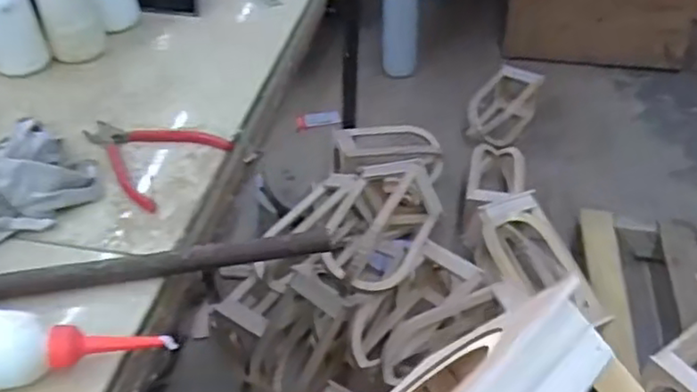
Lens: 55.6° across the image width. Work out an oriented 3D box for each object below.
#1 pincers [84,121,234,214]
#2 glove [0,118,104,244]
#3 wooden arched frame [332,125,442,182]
[{"bbox_3d":[-0.199,-0.045,0.652,0.137,0.011,0.120,24,48,25],"label":"pincers"},{"bbox_3d":[-0.294,-0.009,0.583,0.097,0.047,0.139,21,47,23],"label":"glove"},{"bbox_3d":[0.098,-0.097,1.580,0.278,0.074,0.141,-1,40,-23],"label":"wooden arched frame"}]

